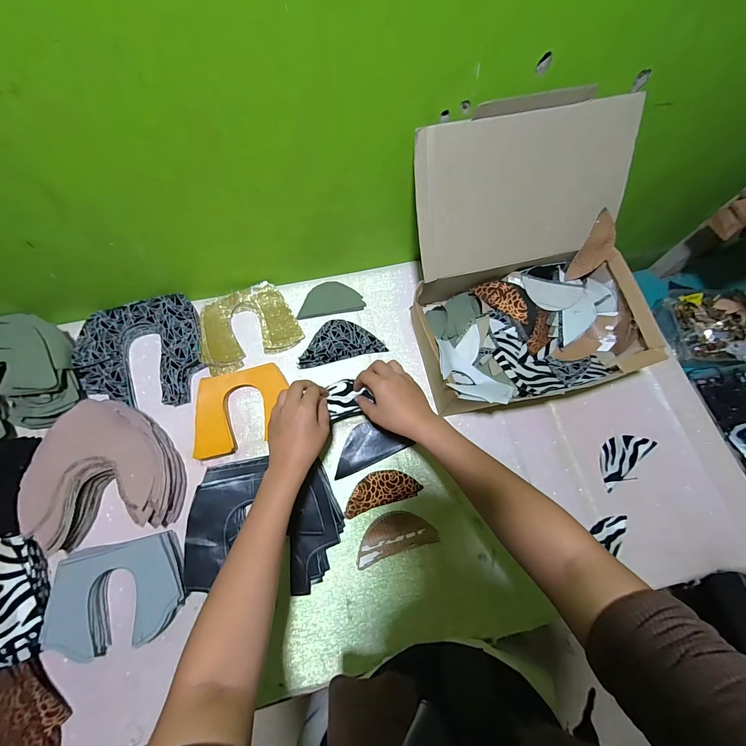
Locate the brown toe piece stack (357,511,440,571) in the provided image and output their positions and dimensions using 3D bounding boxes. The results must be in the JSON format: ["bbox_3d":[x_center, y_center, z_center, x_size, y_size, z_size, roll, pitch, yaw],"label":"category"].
[{"bbox_3d":[0.030,0.231,0.492,0.117,0.011,0.055,-17,73,-6],"label":"brown toe piece stack"}]

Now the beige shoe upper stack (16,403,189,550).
[{"bbox_3d":[-0.375,0.135,0.485,0.175,0.060,0.181,-11,72,-4],"label":"beige shoe upper stack"}]

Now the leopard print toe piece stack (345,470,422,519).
[{"bbox_3d":[0.011,0.174,0.512,0.113,0.012,0.048,-16,73,-6],"label":"leopard print toe piece stack"}]

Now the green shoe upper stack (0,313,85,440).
[{"bbox_3d":[-0.546,-0.001,0.509,0.171,0.067,0.190,-11,70,-7],"label":"green shoe upper stack"}]

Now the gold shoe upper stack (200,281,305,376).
[{"bbox_3d":[-0.218,-0.085,0.591,0.162,0.022,0.132,-23,73,-8],"label":"gold shoe upper stack"}]

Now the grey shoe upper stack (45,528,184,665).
[{"bbox_3d":[-0.330,0.286,0.442,0.161,0.034,0.130,-18,73,-6],"label":"grey shoe upper stack"}]

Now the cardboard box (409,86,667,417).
[{"bbox_3d":[0.232,-0.143,0.501,0.332,0.251,0.322,-12,71,-6],"label":"cardboard box"}]

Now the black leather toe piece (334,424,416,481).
[{"bbox_3d":[-0.009,0.111,0.536,0.120,0.005,0.062,-23,73,-8],"label":"black leather toe piece"}]

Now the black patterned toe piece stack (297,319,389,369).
[{"bbox_3d":[-0.058,-0.057,0.594,0.146,0.014,0.073,-13,72,-5],"label":"black patterned toe piece stack"}]

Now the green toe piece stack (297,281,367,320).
[{"bbox_3d":[-0.077,-0.134,0.615,0.115,0.011,0.057,-11,72,-4],"label":"green toe piece stack"}]

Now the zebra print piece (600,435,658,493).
[{"bbox_3d":[0.391,0.136,0.539,0.058,0.004,0.106,36,75,17],"label":"zebra print piece"}]

